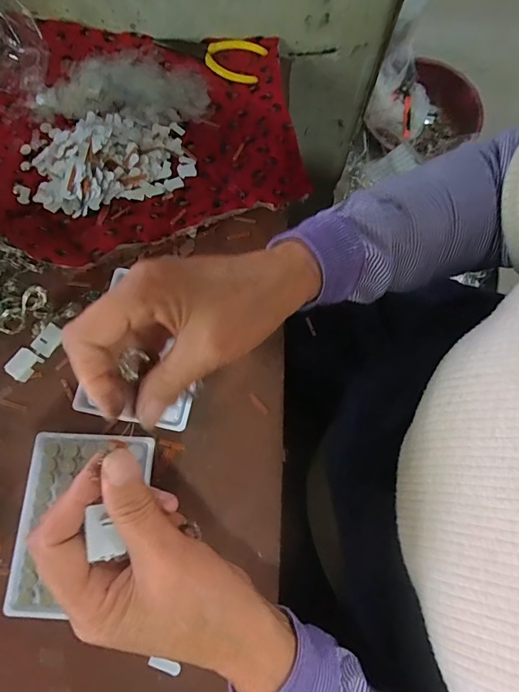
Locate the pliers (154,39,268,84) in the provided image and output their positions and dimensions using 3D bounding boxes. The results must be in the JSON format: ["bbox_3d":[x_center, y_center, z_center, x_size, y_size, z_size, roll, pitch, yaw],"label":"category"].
[{"bbox_3d":[-0.053,-0.318,0.446,0.116,0.007,0.051,14,75,3],"label":"pliers"}]

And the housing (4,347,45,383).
[{"bbox_3d":[-0.202,0.016,0.351,0.018,0.012,0.026,36,77,8],"label":"housing"}]

